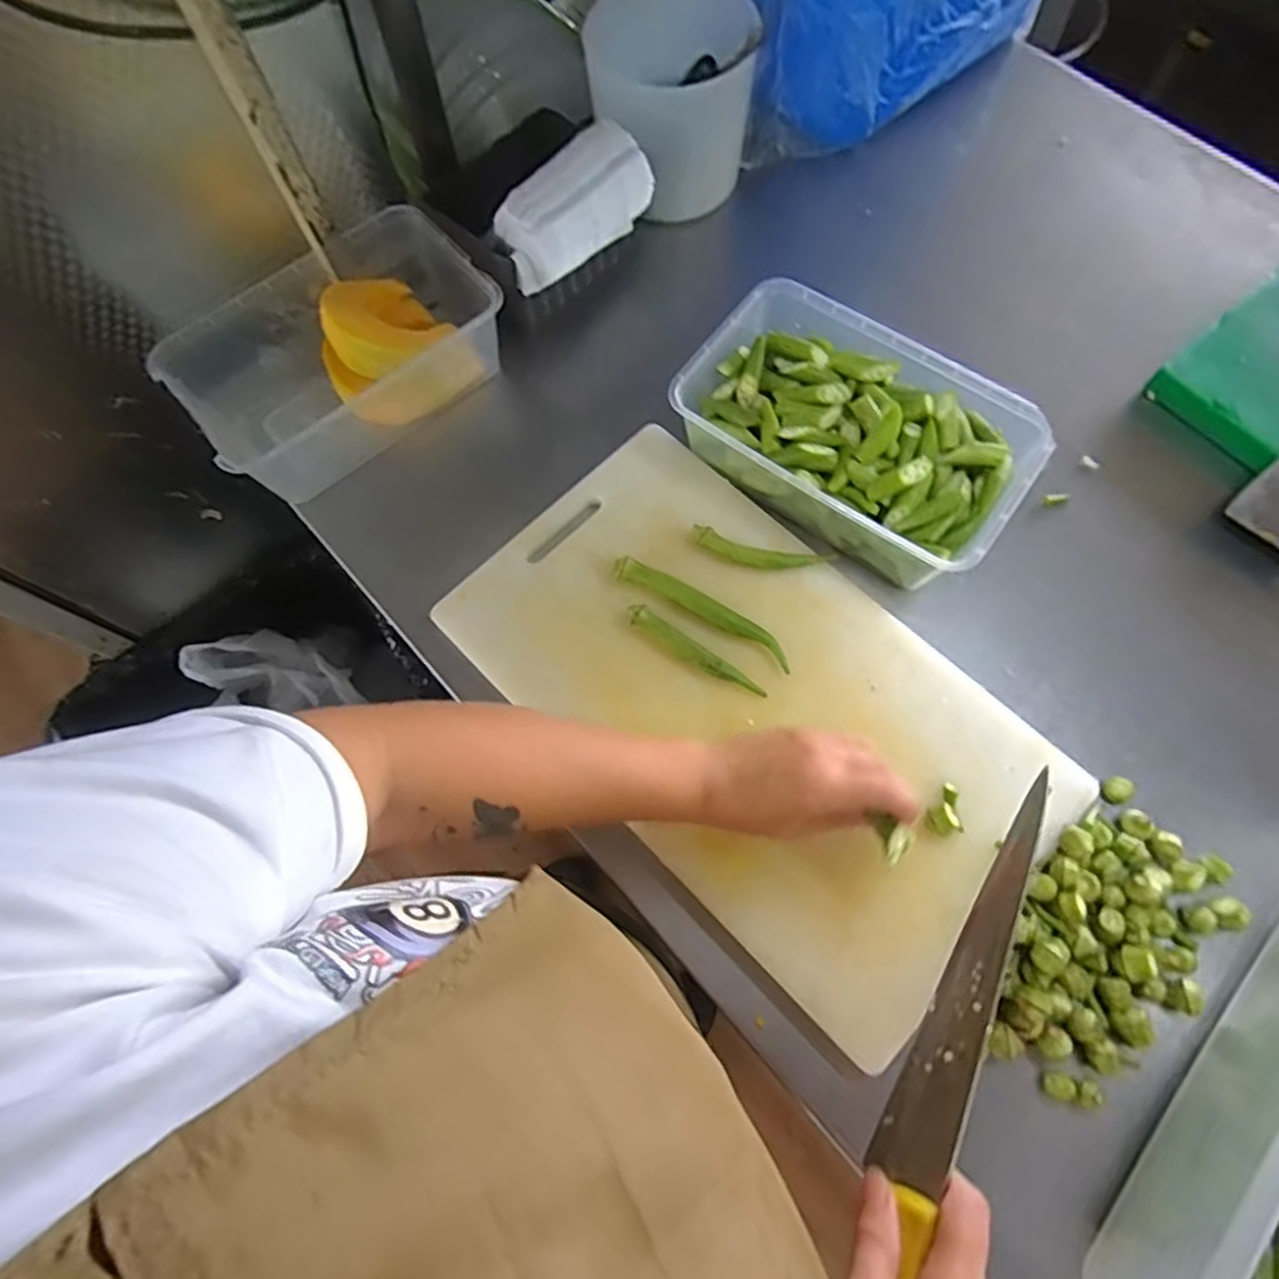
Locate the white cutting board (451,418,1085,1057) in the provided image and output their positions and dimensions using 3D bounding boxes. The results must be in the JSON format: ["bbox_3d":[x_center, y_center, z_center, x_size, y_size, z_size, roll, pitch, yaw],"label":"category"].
[{"bbox_3d":[0.076,0.038,0.494,0.245,0.022,0.423,-43,74,-12],"label":"white cutting board"}]

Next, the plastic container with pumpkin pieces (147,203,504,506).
[{"bbox_3d":[-0.245,-0.235,0.575,0.247,0.082,0.155,-38,74,-11],"label":"plastic container with pumpkin pieces"}]

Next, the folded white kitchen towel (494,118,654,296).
[{"bbox_3d":[-0.054,-0.353,0.569,0.051,0.065,0.144,40,76,15],"label":"folded white kitchen towel"}]

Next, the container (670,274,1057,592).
[{"bbox_3d":[0.163,-0.159,0.535,0.250,0.066,0.152,34,75,12],"label":"container"}]

